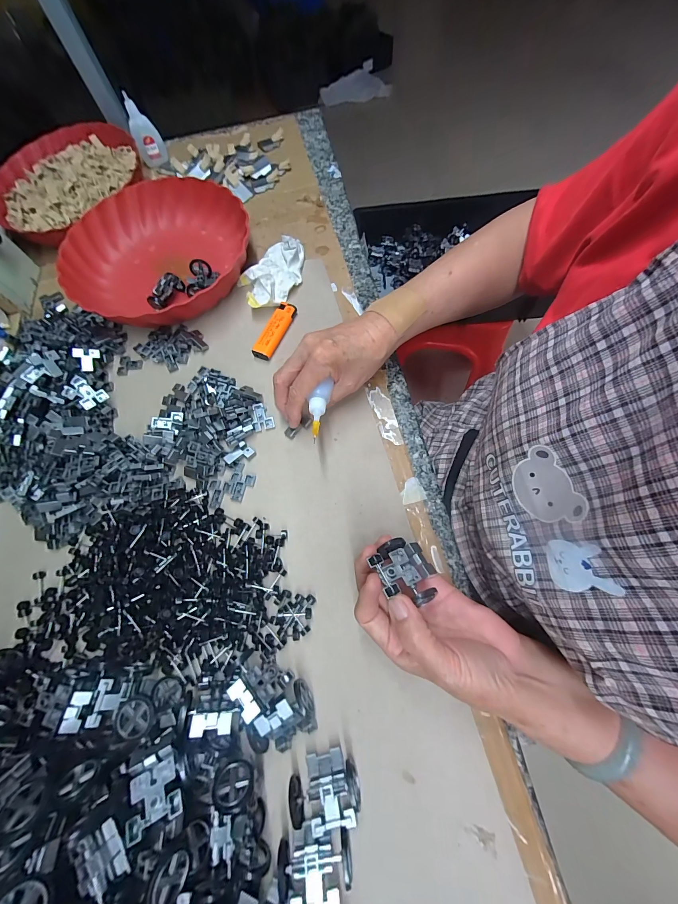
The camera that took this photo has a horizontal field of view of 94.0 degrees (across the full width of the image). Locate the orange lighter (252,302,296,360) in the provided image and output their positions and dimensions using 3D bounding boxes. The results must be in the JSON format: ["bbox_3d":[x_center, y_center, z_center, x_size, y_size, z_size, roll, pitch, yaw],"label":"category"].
[{"bbox_3d":[-0.082,-0.153,0.395,0.027,0.015,0.078,21,70,8],"label":"orange lighter"}]

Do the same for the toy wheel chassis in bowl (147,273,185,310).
[{"bbox_3d":[-0.226,-0.210,0.414,0.020,0.030,0.054,31,71,12],"label":"toy wheel chassis in bowl"}]

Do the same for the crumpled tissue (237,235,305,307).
[{"bbox_3d":[-0.086,-0.241,0.421,0.114,0.027,0.072,-43,74,-15],"label":"crumpled tissue"}]

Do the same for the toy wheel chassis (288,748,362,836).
[{"bbox_3d":[-0.010,0.249,0.230,0.050,0.022,0.041,-8,68,-3],"label":"toy wheel chassis"}]

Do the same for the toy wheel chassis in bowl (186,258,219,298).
[{"bbox_3d":[-0.190,-0.230,0.422,0.038,0.020,0.054,14,69,5],"label":"toy wheel chassis in bowl"}]

